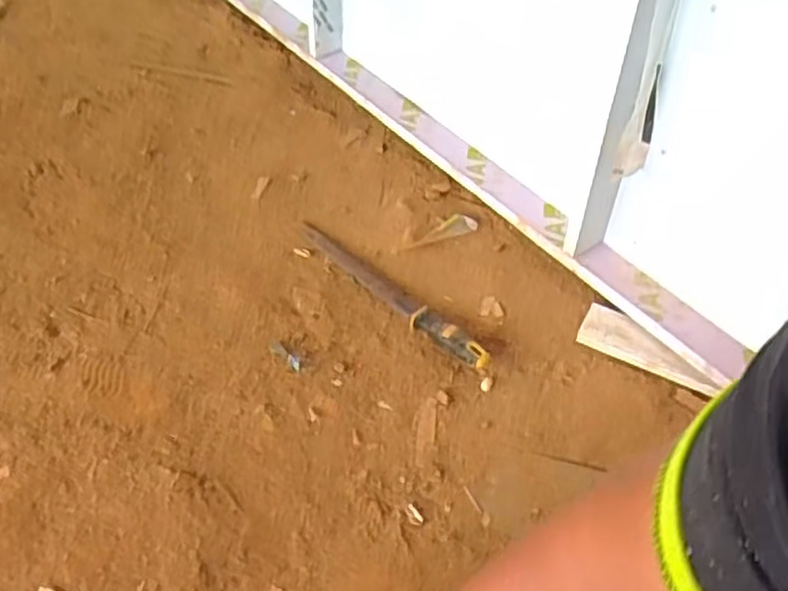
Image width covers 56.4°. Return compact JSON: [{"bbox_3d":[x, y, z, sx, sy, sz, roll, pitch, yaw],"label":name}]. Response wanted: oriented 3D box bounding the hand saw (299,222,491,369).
[{"bbox_3d":[-0.010,-0.014,0.987,0.041,0.033,0.349,-31,58,-30],"label":"hand saw"}]

